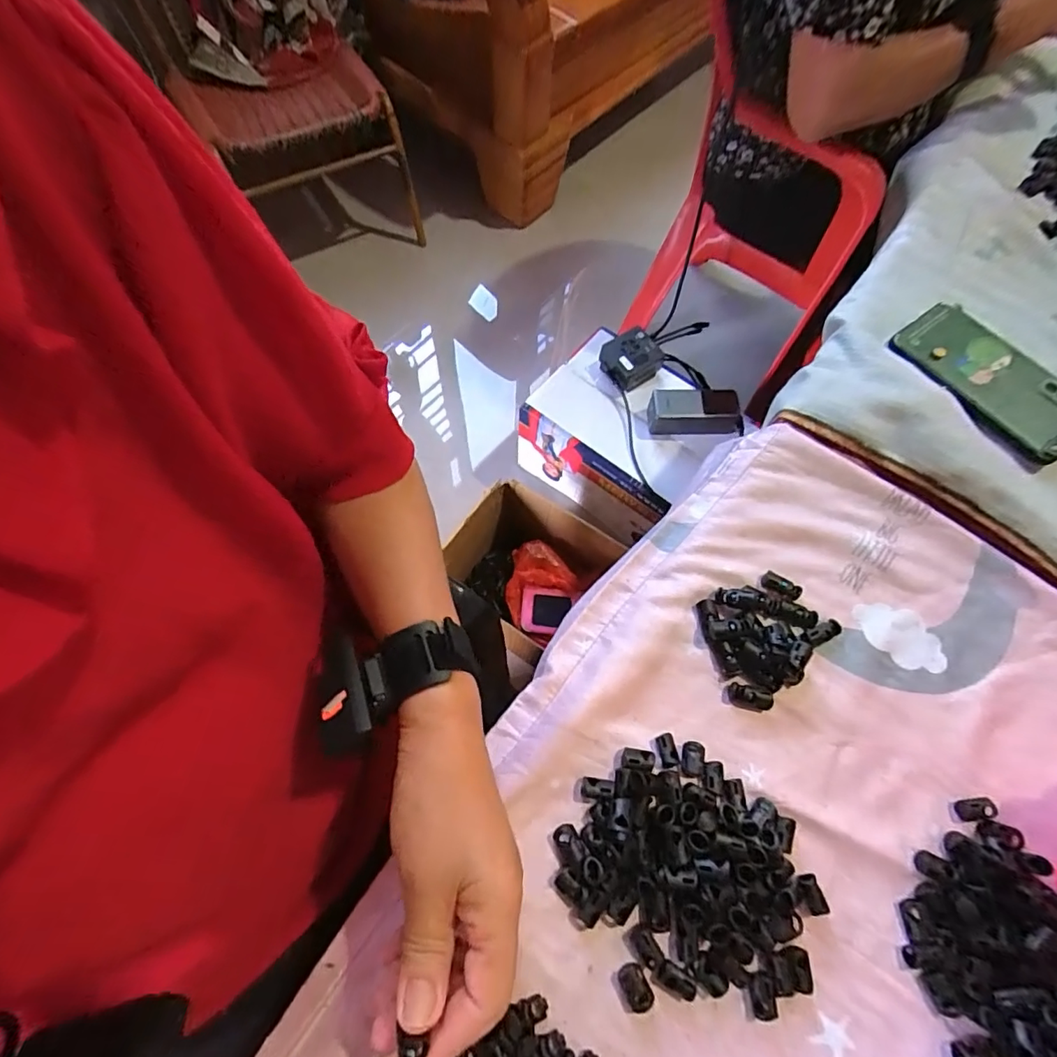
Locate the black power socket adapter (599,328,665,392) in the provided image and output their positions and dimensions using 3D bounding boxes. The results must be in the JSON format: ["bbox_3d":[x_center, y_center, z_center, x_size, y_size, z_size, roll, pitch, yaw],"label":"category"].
[{"bbox_3d":[0.163,-0.271,0.822,0.080,0.053,0.082,-33,72,-15],"label":"black power socket adapter"}]

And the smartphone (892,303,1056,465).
[{"bbox_3d":[0.403,-0.132,0.450,0.076,0.013,0.160,-31,72,-14],"label":"smartphone"}]

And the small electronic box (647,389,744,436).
[{"bbox_3d":[0.258,-0.179,0.798,0.137,0.054,0.054,6,67,0],"label":"small electronic box"}]

